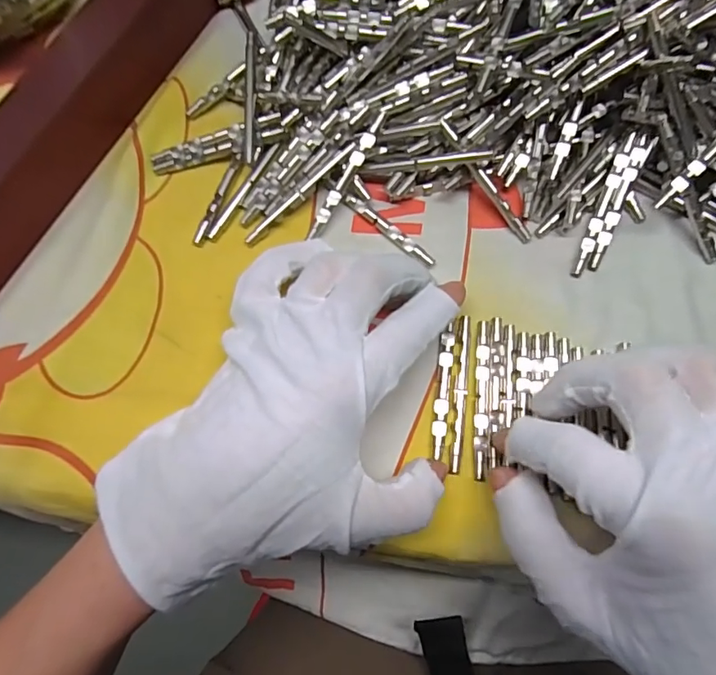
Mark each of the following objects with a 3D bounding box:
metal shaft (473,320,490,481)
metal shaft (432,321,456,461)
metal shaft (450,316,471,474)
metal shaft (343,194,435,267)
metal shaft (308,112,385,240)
[{"bbox_3d":[0.054,0.026,0.214,0.006,0.004,0.068,5,77,1],"label":"metal shaft"},{"bbox_3d":[0.037,0.022,0.217,0.006,0.004,0.058,8,75,3],"label":"metal shaft"},{"bbox_3d":[0.045,0.023,0.214,0.005,0.004,0.068,6,77,2],"label":"metal shaft"},{"bbox_3d":[0.015,-0.051,0.237,0.053,0.005,0.006,42,80,9],"label":"metal shaft"},{"bbox_3d":[-0.005,-0.075,0.232,0.006,0.004,0.064,32,96,8],"label":"metal shaft"}]

